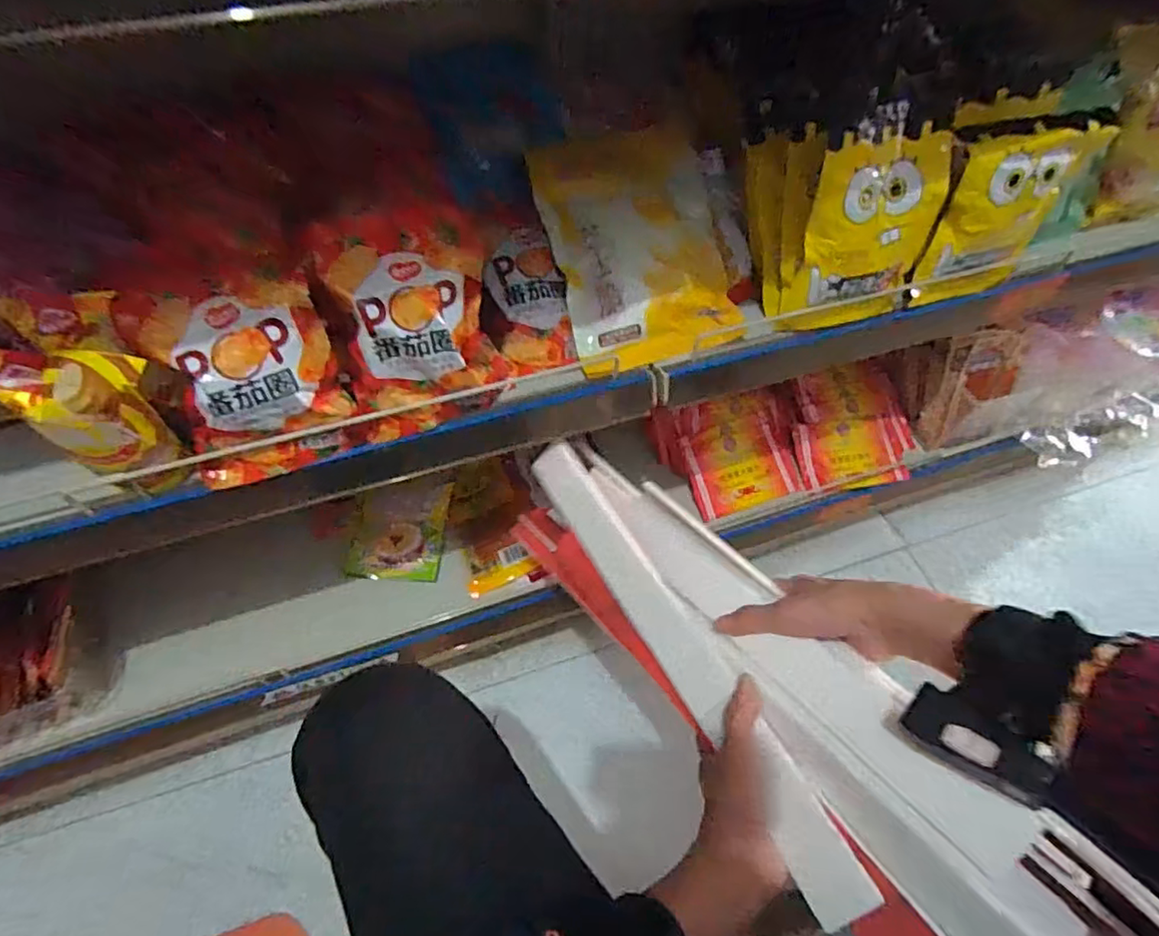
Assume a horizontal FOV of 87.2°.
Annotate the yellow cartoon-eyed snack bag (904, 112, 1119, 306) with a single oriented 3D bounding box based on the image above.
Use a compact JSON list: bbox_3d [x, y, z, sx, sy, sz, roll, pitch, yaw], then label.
[{"bbox_3d":[0.399,-0.249,0.586,0.139,0.165,0.048,-14,57,-10],"label":"yellow cartoon-eyed snack bag"}]

